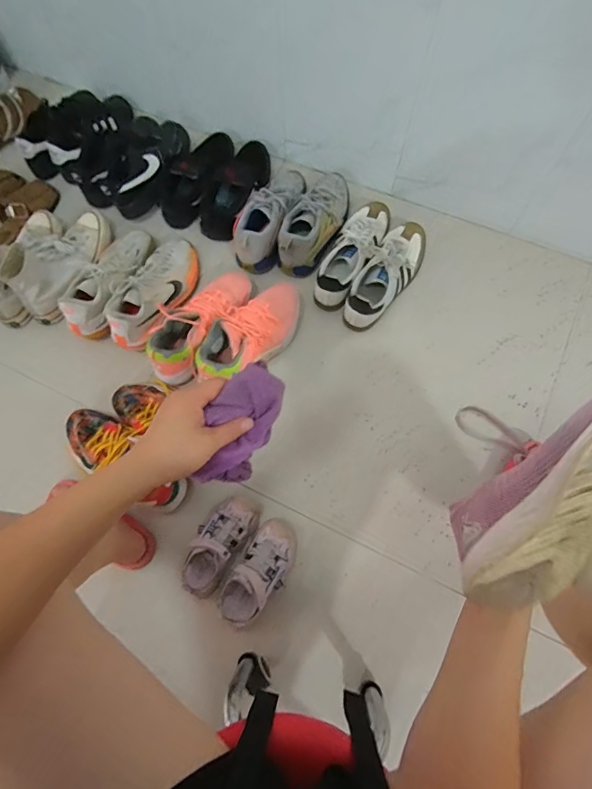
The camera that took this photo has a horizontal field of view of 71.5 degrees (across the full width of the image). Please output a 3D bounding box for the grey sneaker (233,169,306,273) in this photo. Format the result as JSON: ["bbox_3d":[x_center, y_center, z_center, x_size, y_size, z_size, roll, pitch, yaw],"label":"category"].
[{"bbox_3d":[-0.058,-0.435,0.993,0.120,0.108,0.286,27,75,8],"label":"grey sneaker"}]

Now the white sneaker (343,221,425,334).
[{"bbox_3d":[0.214,-0.282,0.945,0.110,0.083,0.304,29,75,9],"label":"white sneaker"}]

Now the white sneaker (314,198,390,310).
[{"bbox_3d":[0.137,-0.342,0.963,0.111,0.086,0.307,22,74,7],"label":"white sneaker"}]

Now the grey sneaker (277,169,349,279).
[{"bbox_3d":[0.053,-0.424,0.981,0.111,0.108,0.303,27,75,8],"label":"grey sneaker"}]

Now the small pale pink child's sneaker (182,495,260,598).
[{"bbox_3d":[-0.148,0.279,0.782,0.093,0.082,0.190,33,76,10],"label":"small pale pink child's sneaker"}]

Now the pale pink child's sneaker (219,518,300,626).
[{"bbox_3d":[-0.063,0.326,0.755,0.089,0.097,0.189,28,75,8],"label":"pale pink child's sneaker"}]

